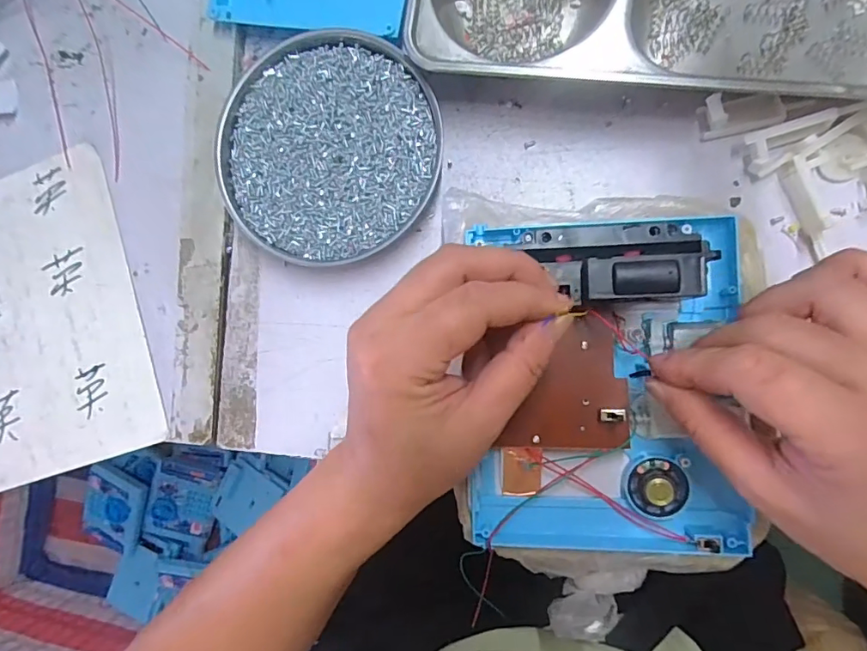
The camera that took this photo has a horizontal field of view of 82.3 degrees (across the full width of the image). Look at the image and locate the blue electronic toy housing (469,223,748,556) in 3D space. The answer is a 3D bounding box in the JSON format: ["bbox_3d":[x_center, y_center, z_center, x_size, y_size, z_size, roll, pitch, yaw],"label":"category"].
[{"bbox_3d":[0.082,0.033,0.240,0.133,0.039,0.168,-2,89,10],"label":"blue electronic toy housing"}]

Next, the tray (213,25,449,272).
[{"bbox_3d":[-0.064,-0.107,0.302,0.134,0.018,0.130,0,90,10],"label":"tray"}]

